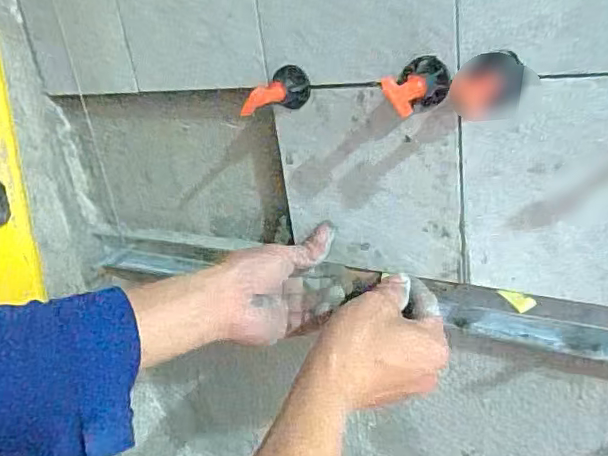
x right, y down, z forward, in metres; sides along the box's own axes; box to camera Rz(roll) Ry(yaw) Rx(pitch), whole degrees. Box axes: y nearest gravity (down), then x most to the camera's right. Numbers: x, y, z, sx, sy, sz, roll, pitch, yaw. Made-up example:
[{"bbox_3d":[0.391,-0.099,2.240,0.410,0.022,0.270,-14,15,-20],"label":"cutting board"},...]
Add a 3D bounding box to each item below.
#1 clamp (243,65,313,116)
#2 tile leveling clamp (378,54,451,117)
[{"bbox_3d":[-0.019,-0.097,0.403,0.030,0.030,0.052,5,27,28],"label":"clamp"},{"bbox_3d":[0.069,-0.084,0.343,0.030,0.032,0.057,3,26,24],"label":"tile leveling clamp"}]

